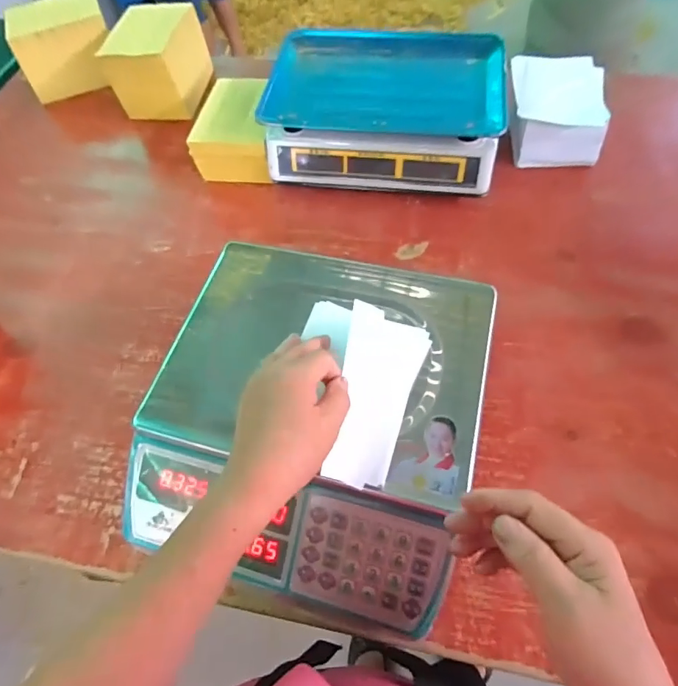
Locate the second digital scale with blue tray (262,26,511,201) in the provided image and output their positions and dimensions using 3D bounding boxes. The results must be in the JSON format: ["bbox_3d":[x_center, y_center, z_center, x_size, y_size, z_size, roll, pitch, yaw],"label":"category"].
[{"bbox_3d":[0.069,-0.355,0.680,0.318,0.106,0.256,6,61,8],"label":"second digital scale with blue tray"}]

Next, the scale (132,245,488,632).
[{"bbox_3d":[-0.025,0.065,0.429,0.295,0.096,0.313,11,59,11],"label":"scale"}]

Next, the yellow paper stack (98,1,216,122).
[{"bbox_3d":[-0.314,-0.486,0.779,0.144,0.125,0.150,-2,60,4],"label":"yellow paper stack"}]

